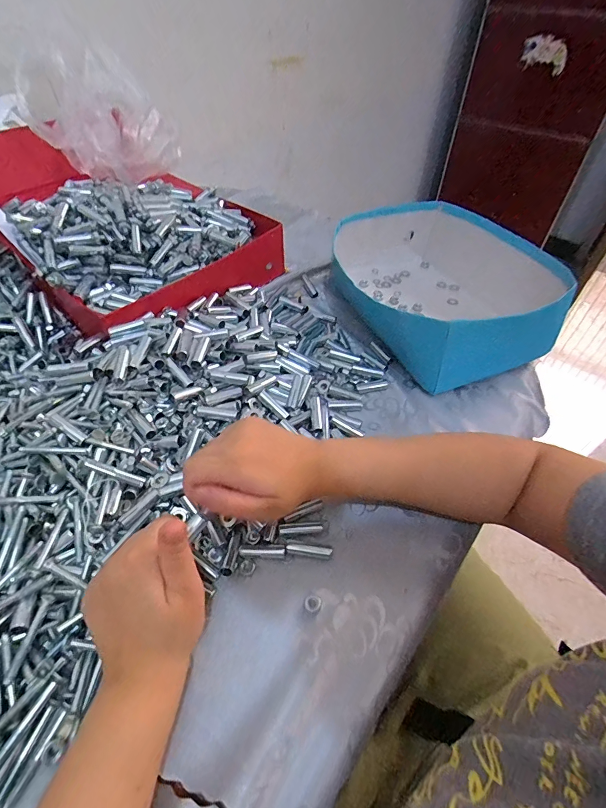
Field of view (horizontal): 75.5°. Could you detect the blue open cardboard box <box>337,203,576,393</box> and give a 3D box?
[{"bbox_3d":[0.196,-0.173,0.541,0.252,0.094,0.313,-7,51,-9],"label":"blue open cardboard box"}]

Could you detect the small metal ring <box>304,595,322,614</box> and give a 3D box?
[{"bbox_3d":[0.008,0.160,0.313,0.014,0.004,0.014,1,50,-2],"label":"small metal ring"}]

